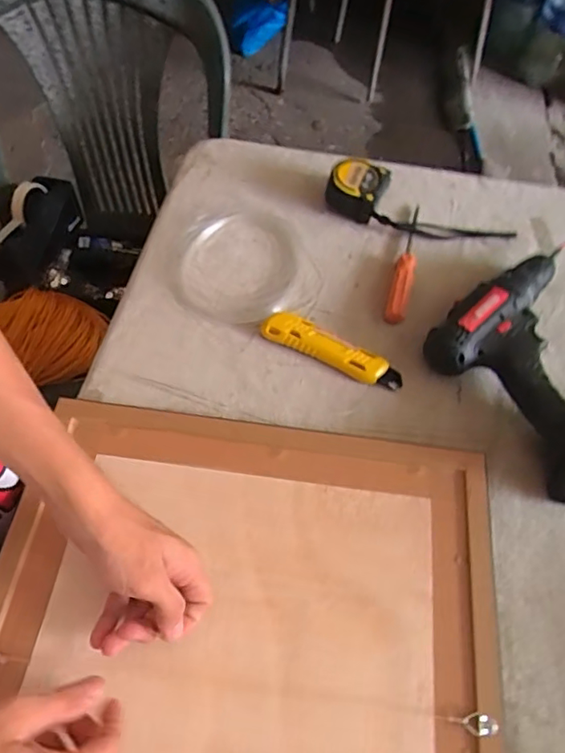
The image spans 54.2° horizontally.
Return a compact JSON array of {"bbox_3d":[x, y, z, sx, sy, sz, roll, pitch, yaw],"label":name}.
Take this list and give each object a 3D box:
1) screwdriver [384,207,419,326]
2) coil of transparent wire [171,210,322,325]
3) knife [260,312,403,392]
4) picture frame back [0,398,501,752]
[{"bbox_3d":[0.136,-0.124,0.607,0.020,0.016,0.162,14,60,6],"label":"screwdriver"},{"bbox_3d":[-0.044,-0.123,0.604,0.153,0.019,0.161,1,59,-2],"label":"coil of transparent wire"},{"bbox_3d":[0.050,-0.027,0.549,0.145,0.017,0.030,24,61,12],"label":"knife"},{"bbox_3d":[-0.027,0.176,0.416,0.376,0.025,0.306,7,59,2],"label":"picture frame back"}]

